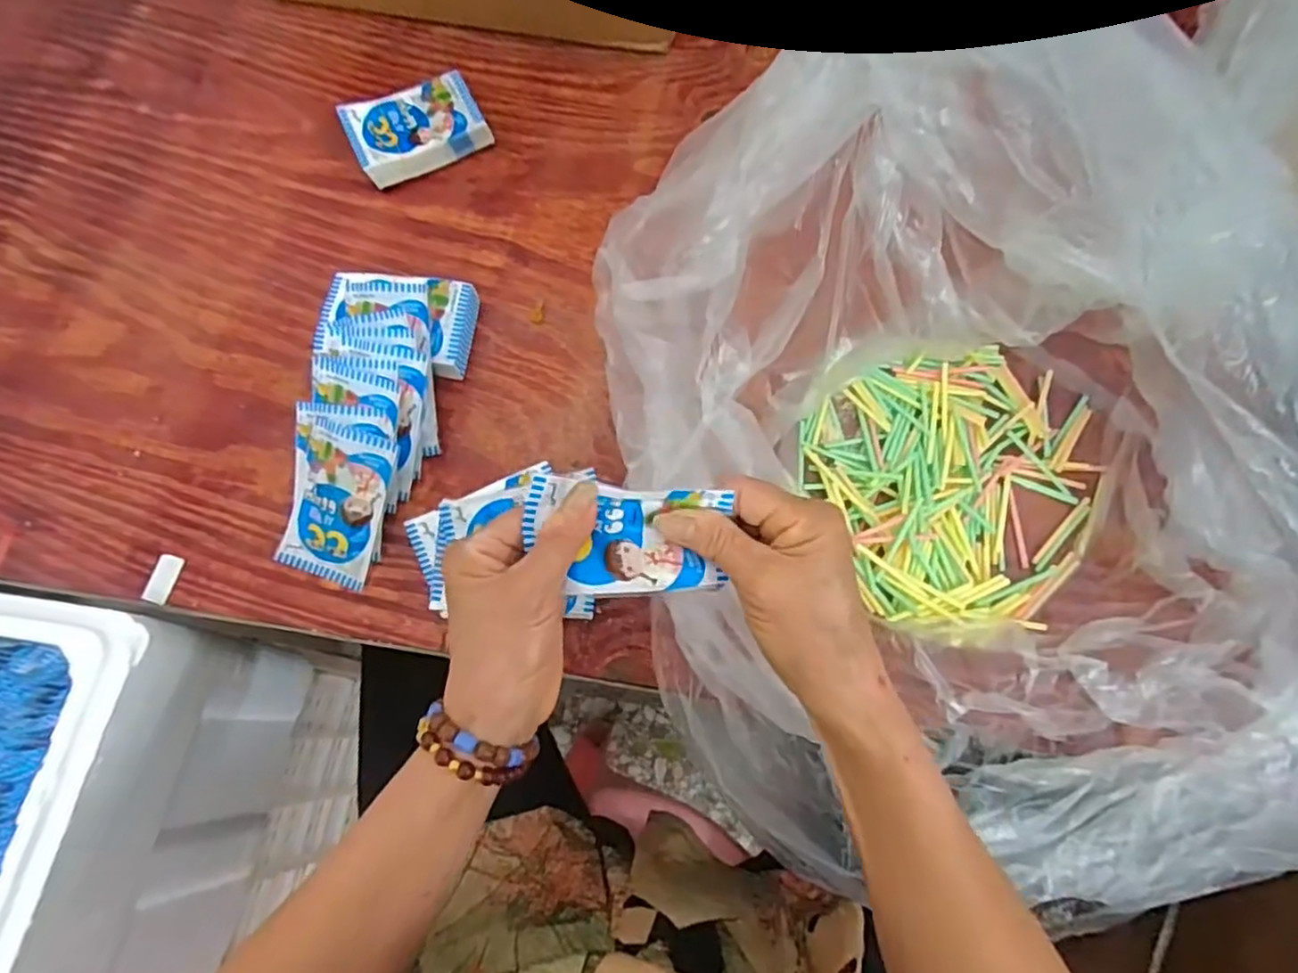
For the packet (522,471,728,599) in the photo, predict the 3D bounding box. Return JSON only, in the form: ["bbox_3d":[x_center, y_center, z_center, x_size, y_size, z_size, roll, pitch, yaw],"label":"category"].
[{"bbox_3d":[-0.012,0.026,0.330,0.096,0.009,0.055,6,90,6],"label":"packet"}]

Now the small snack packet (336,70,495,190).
[{"bbox_3d":[-0.198,-0.303,0.577,0.107,0.033,0.077,-29,73,-9],"label":"small snack packet"}]

